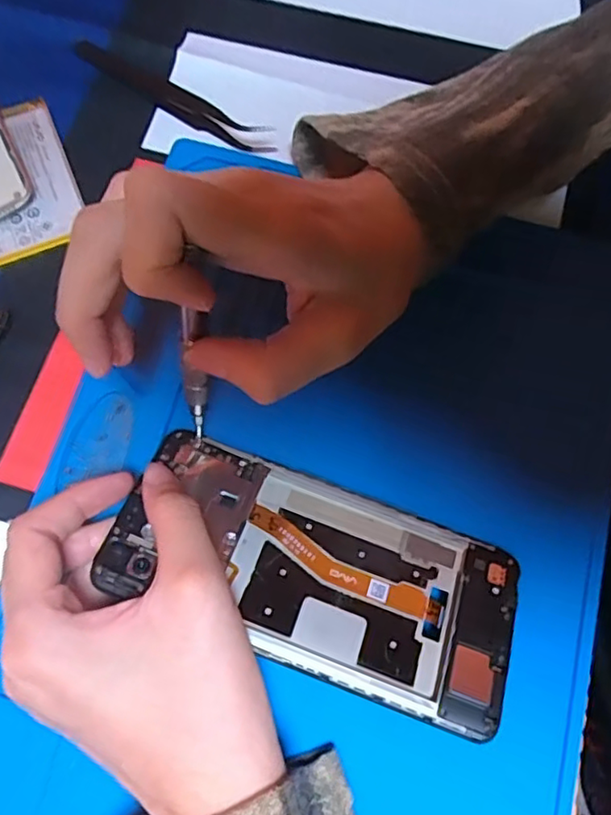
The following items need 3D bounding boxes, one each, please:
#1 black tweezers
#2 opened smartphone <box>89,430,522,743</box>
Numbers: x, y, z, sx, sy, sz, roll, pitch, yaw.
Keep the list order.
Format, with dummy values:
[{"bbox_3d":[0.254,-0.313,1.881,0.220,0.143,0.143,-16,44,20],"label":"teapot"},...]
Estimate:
[{"bbox_3d":[-0.068,-0.156,0.301,0.115,0.013,0.014,30,75,6],"label":"black tweezers"},{"bbox_3d":[0.004,0.060,0.231,0.147,0.006,0.071,21,54,4],"label":"opened smartphone"}]

